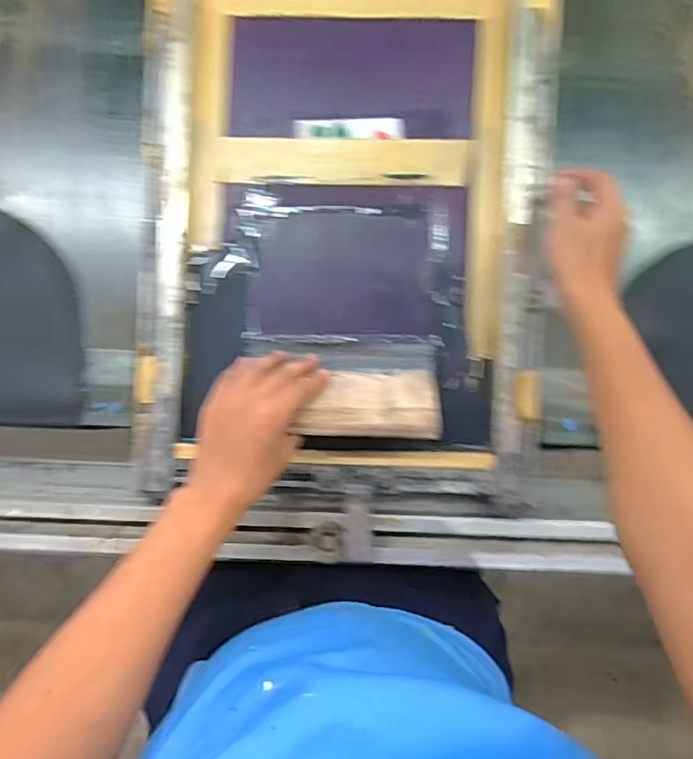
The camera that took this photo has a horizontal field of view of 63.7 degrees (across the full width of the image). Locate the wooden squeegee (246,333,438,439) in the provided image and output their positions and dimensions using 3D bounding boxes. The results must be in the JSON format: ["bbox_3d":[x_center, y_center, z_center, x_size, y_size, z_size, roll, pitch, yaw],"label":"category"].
[{"bbox_3d":[-0.003,0.004,0.540,0.177,0.129,0.028,0,131,1],"label":"wooden squeegee"}]

